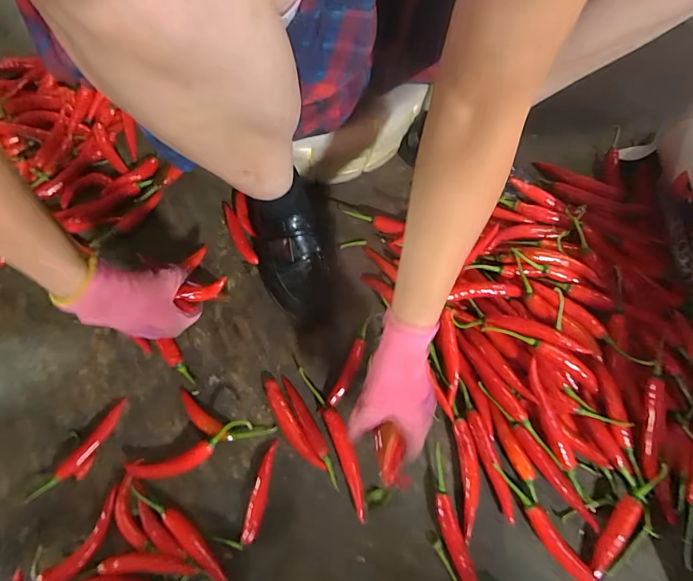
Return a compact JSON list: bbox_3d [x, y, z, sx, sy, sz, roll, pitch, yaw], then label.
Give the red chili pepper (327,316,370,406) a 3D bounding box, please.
[{"bbox_3d":[0.008,0.092,0.499,0.018,0.010,0.117,24,73,8],"label":"red chili pepper"}]

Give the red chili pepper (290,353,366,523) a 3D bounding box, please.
[{"bbox_3d":[-0.014,0.169,0.475,0.027,0.015,0.198,-24,73,-8],"label":"red chili pepper"}]

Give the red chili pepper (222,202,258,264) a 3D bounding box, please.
[{"bbox_3d":[-0.159,-0.084,0.565,0.019,0.013,0.115,-27,73,-9],"label":"red chili pepper"}]

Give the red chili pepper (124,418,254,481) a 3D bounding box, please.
[{"bbox_3d":[-0.183,0.194,0.465,0.153,0.027,0.032,-20,72,-6],"label":"red chili pepper"}]

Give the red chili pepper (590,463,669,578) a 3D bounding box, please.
[{"bbox_3d":[0.306,0.248,0.427,0.021,0.021,0.136,35,75,11],"label":"red chili pepper"}]

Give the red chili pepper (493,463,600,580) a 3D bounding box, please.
[{"bbox_3d":[0.221,0.267,0.427,0.022,0.018,0.172,-36,75,-11],"label":"red chili pepper"}]

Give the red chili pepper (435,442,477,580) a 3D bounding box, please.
[{"bbox_3d":[0.117,0.262,0.441,0.022,0.017,0.160,-12,72,-4],"label":"red chili pepper"}]

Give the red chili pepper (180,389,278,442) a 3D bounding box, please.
[{"bbox_3d":[-0.155,0.161,0.478,0.127,0.027,0.035,19,72,7],"label":"red chili pepper"}]

